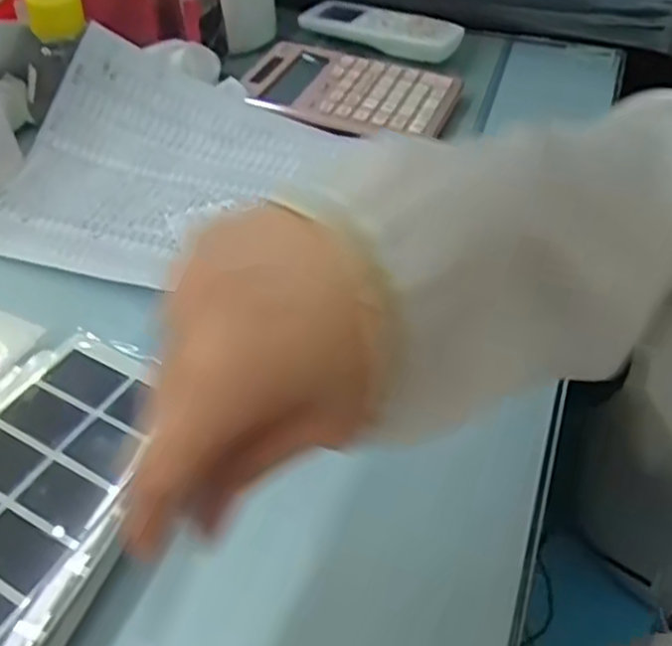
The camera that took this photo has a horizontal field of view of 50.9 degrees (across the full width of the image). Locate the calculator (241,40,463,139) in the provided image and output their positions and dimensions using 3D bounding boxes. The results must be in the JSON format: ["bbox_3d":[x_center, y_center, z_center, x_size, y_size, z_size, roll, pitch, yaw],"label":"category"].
[{"bbox_3d":[0.009,-0.205,0.615,0.181,0.022,0.127,16,48,16],"label":"calculator"}]

